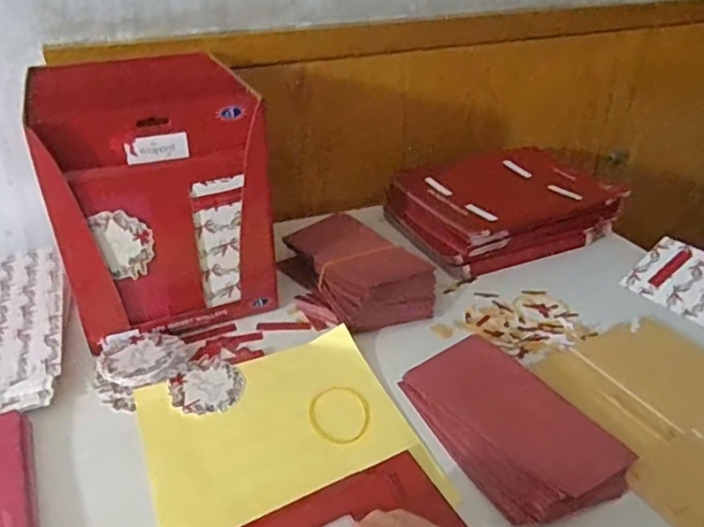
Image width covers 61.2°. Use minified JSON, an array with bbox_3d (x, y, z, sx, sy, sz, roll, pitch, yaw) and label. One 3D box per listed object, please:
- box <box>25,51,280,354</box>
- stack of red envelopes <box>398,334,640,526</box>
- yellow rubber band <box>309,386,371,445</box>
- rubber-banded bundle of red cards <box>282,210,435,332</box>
[{"bbox_3d":[-0.203,-0.078,0.628,0.195,0.266,0.156,-12,31,-19],"label":"box"},{"bbox_3d":[0.138,0.132,0.510,0.124,0.023,0.197,-14,32,-22],"label":"stack of red envelopes"},{"bbox_3d":[-0.010,0.135,0.533,0.054,0.006,0.066,-11,31,-17],"label":"yellow rubber band"},{"bbox_3d":[0.006,0.002,0.708,0.112,0.058,0.200,-14,32,-22],"label":"rubber-banded bundle of red cards"}]

